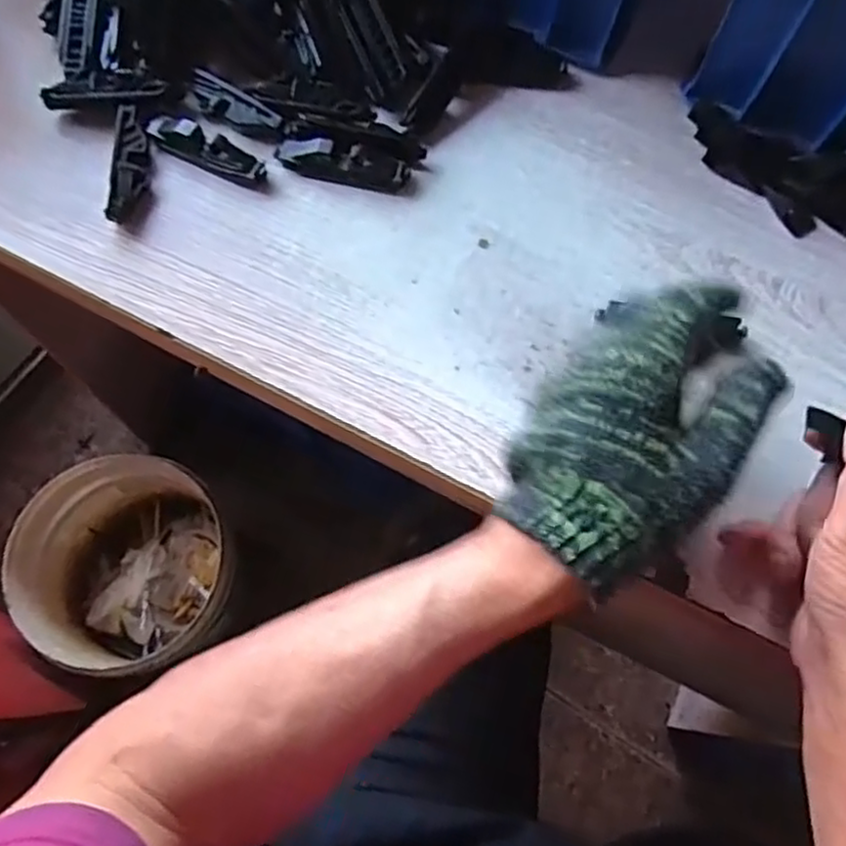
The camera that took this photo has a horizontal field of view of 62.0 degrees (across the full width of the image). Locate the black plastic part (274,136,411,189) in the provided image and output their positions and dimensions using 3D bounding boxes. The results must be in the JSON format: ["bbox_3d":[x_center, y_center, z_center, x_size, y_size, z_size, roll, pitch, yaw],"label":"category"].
[{"bbox_3d":[-0.049,-0.160,0.428,0.080,0.015,0.020,15,71,3],"label":"black plastic part"}]

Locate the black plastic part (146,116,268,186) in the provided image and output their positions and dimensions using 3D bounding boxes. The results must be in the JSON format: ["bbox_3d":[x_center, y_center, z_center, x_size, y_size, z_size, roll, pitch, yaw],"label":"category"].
[{"bbox_3d":[-0.132,-0.167,0.428,0.075,0.018,0.017,27,72,7],"label":"black plastic part"}]

